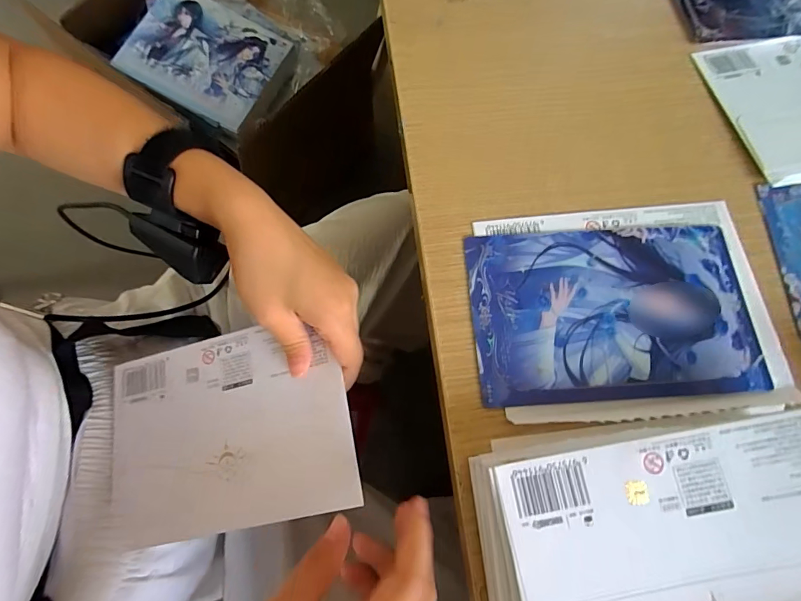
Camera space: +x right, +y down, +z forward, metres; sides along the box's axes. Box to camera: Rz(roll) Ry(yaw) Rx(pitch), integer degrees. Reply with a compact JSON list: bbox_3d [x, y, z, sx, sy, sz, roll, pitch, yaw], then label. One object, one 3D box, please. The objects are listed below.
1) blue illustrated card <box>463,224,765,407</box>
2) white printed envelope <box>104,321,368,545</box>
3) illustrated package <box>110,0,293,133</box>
[{"bbox_3d":[0.131,0.006,0.259,0.171,0.004,0.107,-2,73,-2],"label":"blue illustrated card"},{"bbox_3d":[-0.119,0.086,0.278,0.176,0.005,0.123,-15,71,10],"label":"white printed envelope"},{"bbox_3d":[-0.340,-0.421,0.712,0.248,0.040,0.190,27,75,7],"label":"illustrated package"}]

